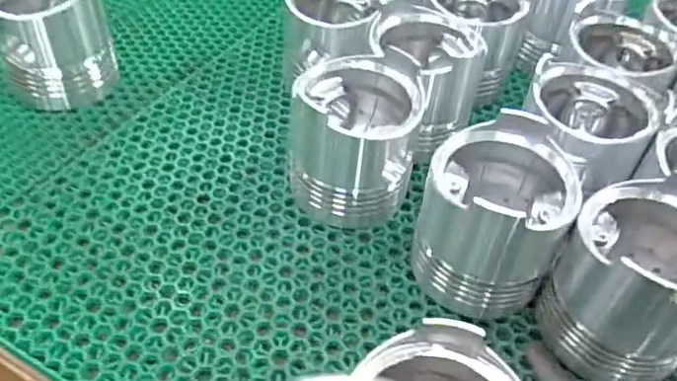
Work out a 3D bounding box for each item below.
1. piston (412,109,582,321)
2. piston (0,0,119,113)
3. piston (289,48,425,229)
[{"bbox_3d":[0.093,0.015,0.365,0.084,0.092,0.079,9,47,3],"label":"piston"},{"bbox_3d":[-0.227,-0.122,0.468,0.070,0.092,0.075,35,53,24],"label":"piston"},{"bbox_3d":[0.012,-0.038,0.411,0.085,0.092,0.081,9,47,3],"label":"piston"}]

